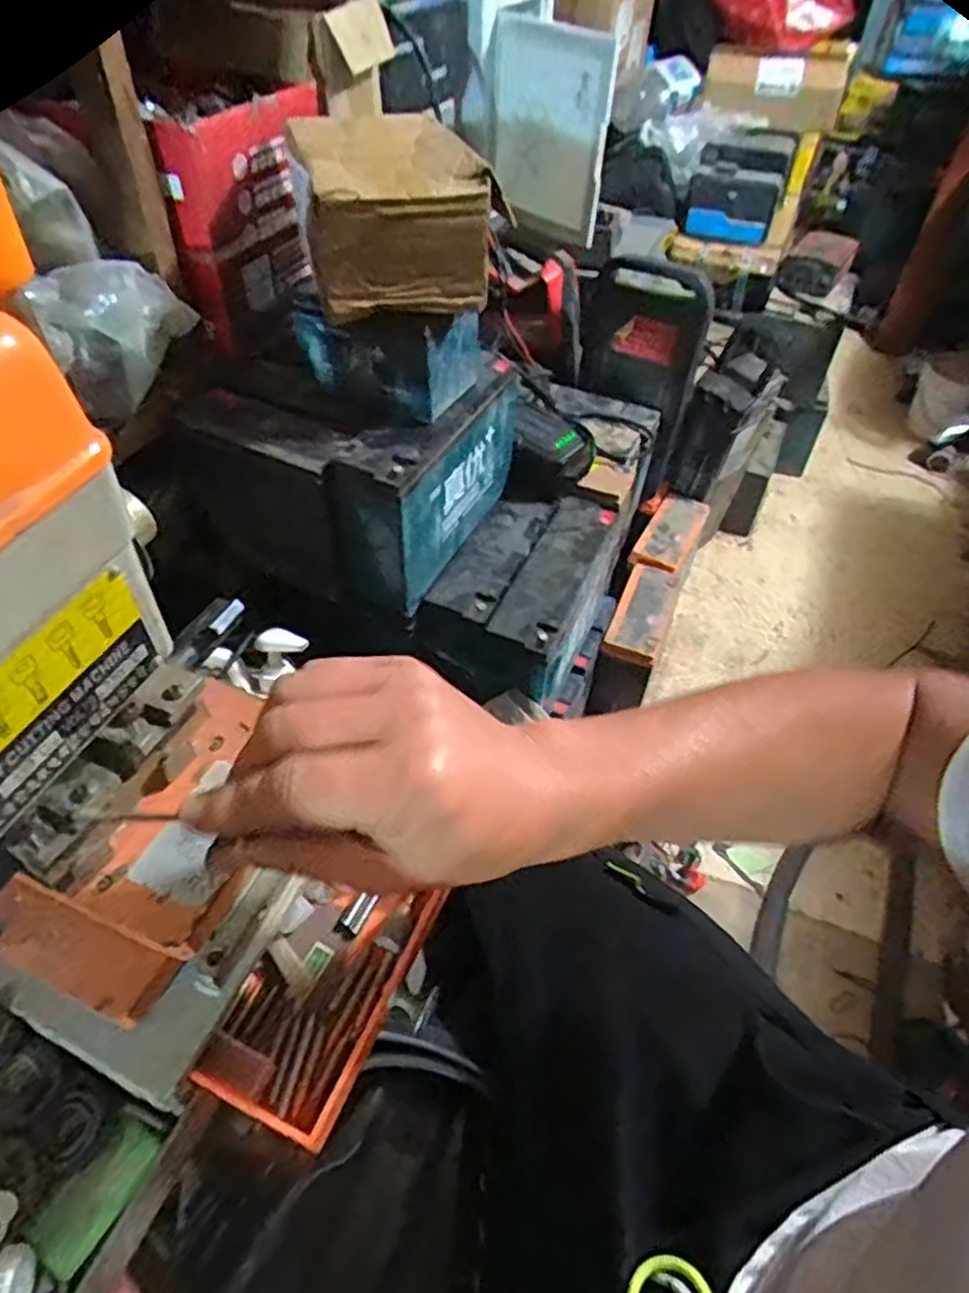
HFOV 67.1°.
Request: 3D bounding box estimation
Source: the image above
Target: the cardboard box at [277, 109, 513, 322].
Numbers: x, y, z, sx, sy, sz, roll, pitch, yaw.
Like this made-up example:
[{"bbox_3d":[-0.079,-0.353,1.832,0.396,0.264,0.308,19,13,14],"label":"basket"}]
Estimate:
[{"bbox_3d":[-0.086,-0.381,0.642,0.147,0.106,0.192,-10,49,-11],"label":"cardboard box"}]

